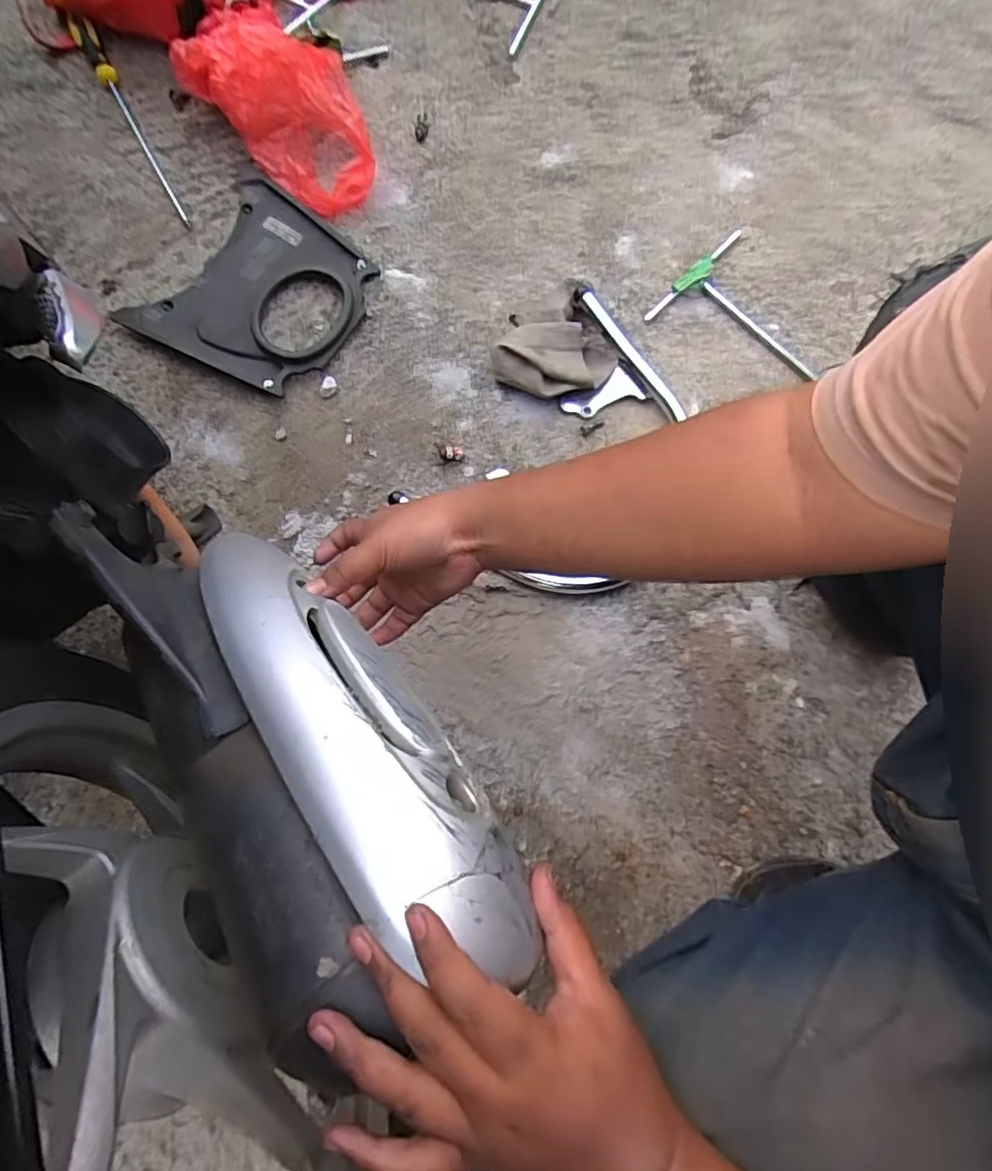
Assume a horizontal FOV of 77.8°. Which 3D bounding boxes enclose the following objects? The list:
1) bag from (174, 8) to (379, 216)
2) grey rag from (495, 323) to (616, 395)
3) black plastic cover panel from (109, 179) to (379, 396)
[{"bbox_3d":[-0.266,-0.625,0.785,0.160,0.095,0.283,-43,83,-8],"label":"bag"},{"bbox_3d":[0.072,-0.283,0.751,0.149,0.054,0.104,-5,79,-1],"label":"grey rag"},{"bbox_3d":[-0.303,-0.365,0.783,0.233,0.026,0.246,36,81,6],"label":"black plastic cover panel"}]

